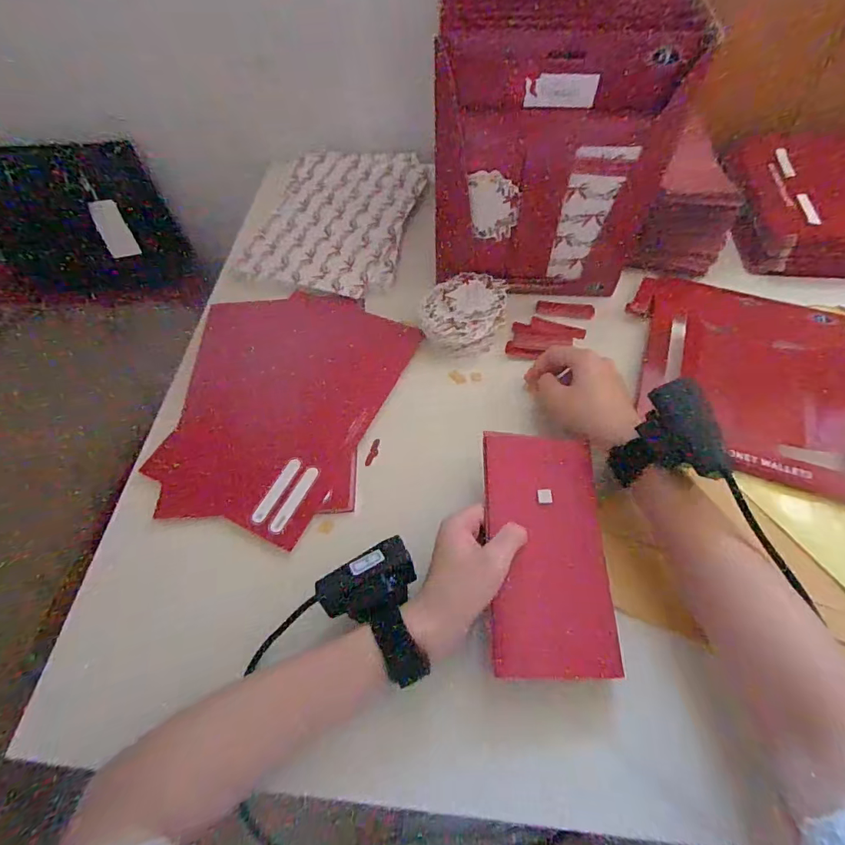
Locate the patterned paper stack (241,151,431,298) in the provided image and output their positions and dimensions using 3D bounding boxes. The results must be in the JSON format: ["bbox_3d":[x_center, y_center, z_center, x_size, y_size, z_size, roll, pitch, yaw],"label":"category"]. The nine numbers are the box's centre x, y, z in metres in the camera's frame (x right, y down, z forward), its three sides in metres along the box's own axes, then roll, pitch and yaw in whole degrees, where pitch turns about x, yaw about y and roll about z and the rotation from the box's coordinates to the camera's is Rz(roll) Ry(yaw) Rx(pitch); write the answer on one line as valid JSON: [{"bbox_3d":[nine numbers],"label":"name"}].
[{"bbox_3d":[-0.106,-0.272,0.594,0.183,0.012,0.274,9,62,8],"label":"patterned paper stack"}]

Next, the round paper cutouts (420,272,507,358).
[{"bbox_3d":[0.044,-0.115,0.487,0.086,0.032,0.087,-1,57,2],"label":"round paper cutouts"}]

